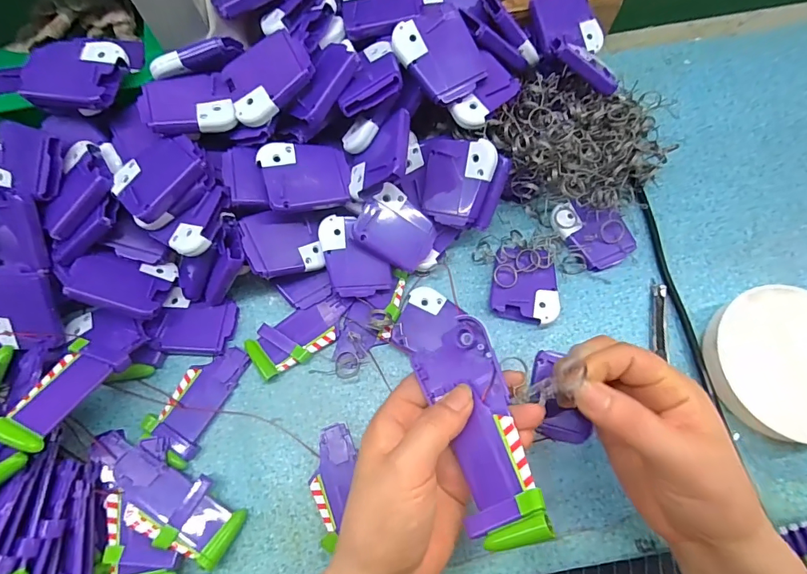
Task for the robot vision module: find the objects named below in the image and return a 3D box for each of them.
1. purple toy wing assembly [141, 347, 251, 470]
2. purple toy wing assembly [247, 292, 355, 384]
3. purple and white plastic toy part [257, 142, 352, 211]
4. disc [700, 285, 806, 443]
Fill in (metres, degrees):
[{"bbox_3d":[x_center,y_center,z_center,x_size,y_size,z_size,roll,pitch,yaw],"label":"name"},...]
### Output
[{"bbox_3d":[-0.149,0.082,0.317,0.042,0.012,0.084,32,74,11],"label":"purple toy wing assembly"},{"bbox_3d":[-0.077,0.036,0.333,0.082,0.010,0.037,-29,73,-9],"label":"purple toy wing assembly"},{"bbox_3d":[-0.071,-0.082,0.316,0.060,0.007,0.050,-12,80,-19],"label":"purple and white plastic toy part"},{"bbox_3d":[0.271,0.055,0.309,0.106,0.028,0.103,0,71,1],"label":"disc"}]

